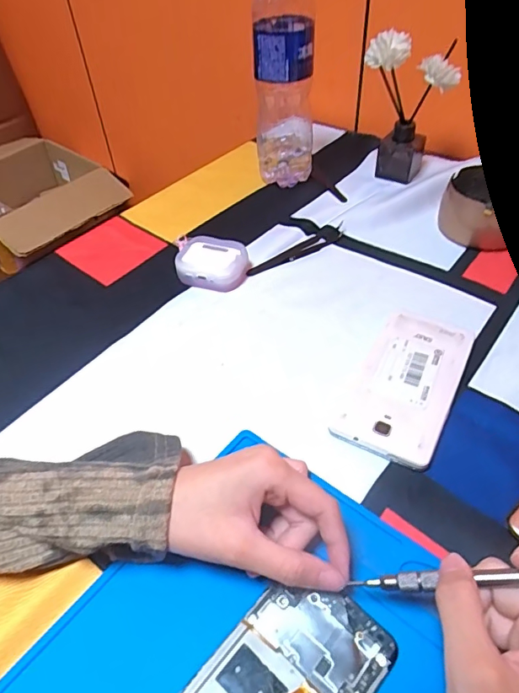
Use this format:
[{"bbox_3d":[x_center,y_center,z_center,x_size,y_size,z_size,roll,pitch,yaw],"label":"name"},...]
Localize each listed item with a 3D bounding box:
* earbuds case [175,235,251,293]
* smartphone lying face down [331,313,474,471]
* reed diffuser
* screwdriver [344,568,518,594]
[{"bbox_3d":[-0.046,-0.079,0.470,0.068,0.027,0.050,4,47,7],"label":"earbuds case"},{"bbox_3d":[0.114,0.026,0.371,0.068,0.012,0.140,21,52,22],"label":"smartphone lying face down"},{"bbox_3d":[0.163,-0.263,0.542,0.095,0.151,0.054,9,48,12],"label":"reed diffuser"},{"bbox_3d":[0.092,0.113,0.236,0.094,0.006,0.009,-16,43,22],"label":"screwdriver"}]

